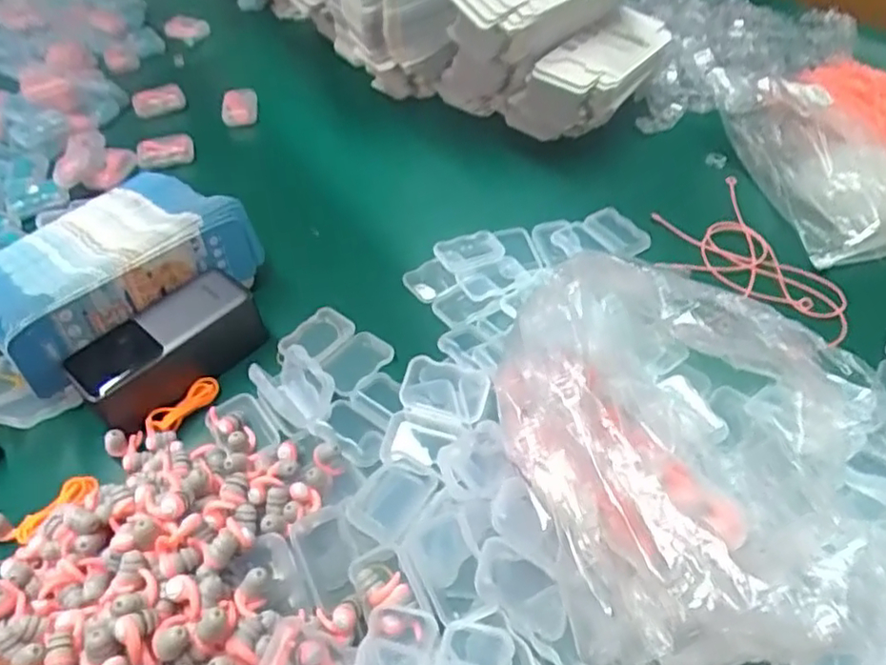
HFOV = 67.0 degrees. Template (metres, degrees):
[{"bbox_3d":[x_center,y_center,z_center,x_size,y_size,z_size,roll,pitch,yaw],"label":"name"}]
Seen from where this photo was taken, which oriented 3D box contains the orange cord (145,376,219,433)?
[{"bbox_3d":[-0.185,0.051,0.476,0.056,0.007,0.018,-36,56,-26],"label":"orange cord"}]

